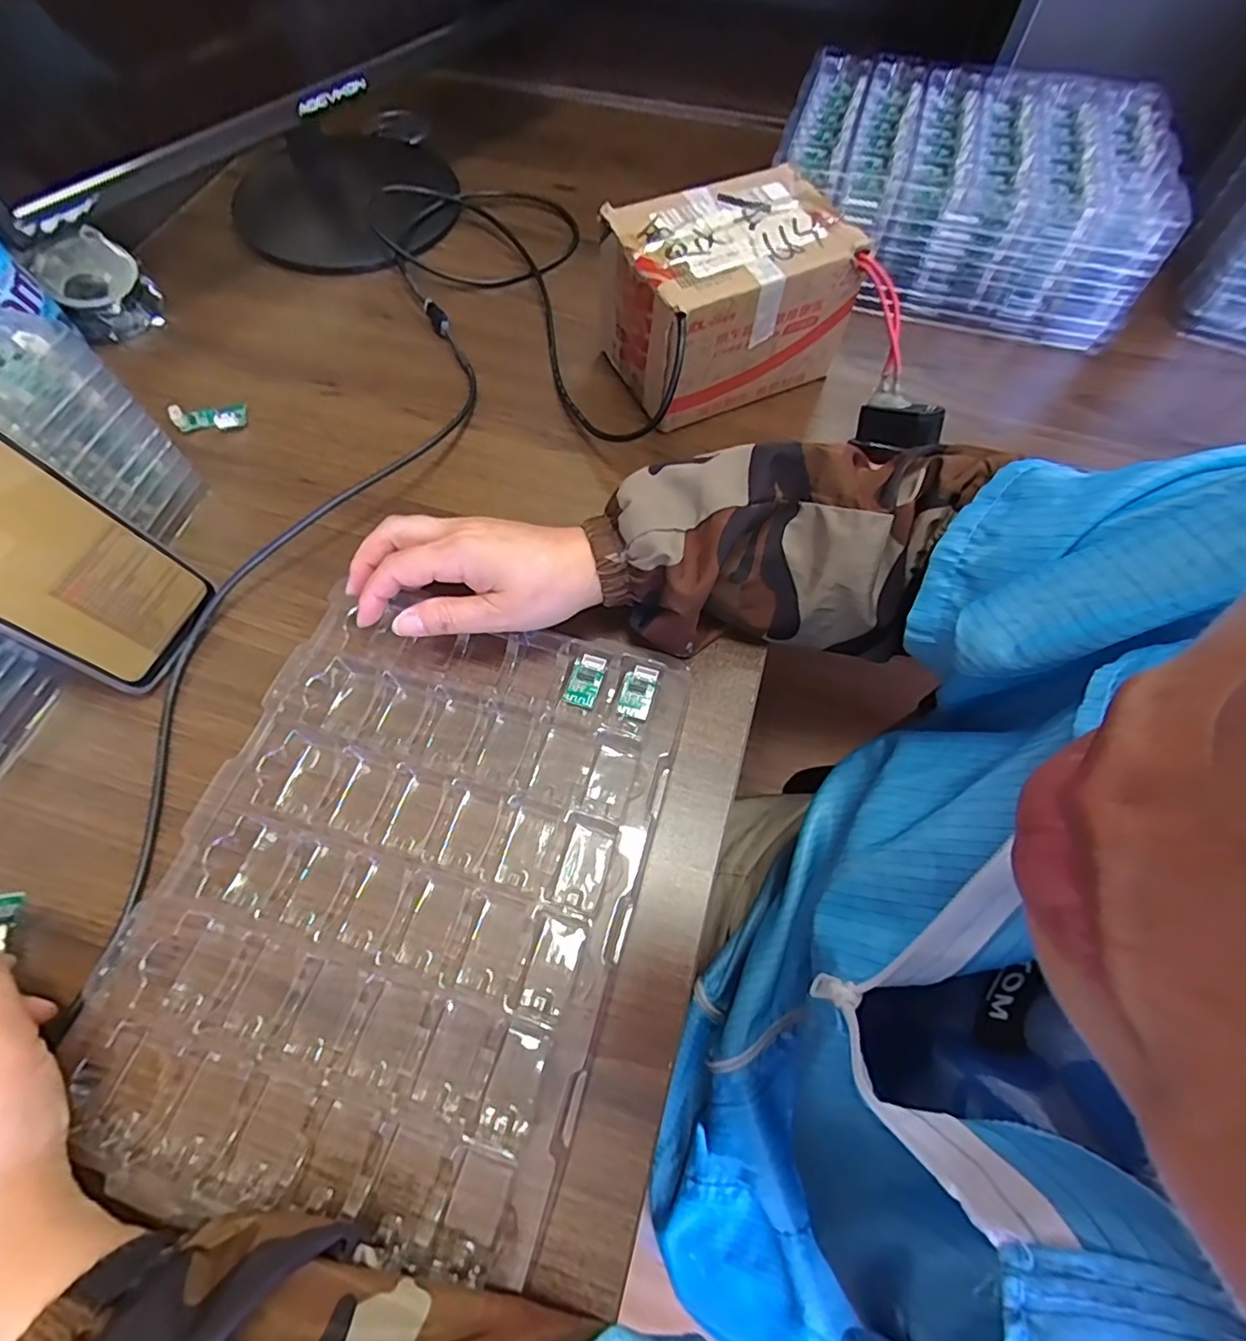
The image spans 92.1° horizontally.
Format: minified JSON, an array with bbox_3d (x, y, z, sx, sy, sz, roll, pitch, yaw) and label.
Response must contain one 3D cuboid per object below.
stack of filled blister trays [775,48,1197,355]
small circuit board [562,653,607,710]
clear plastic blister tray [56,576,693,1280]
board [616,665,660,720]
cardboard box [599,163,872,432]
[{"bbox_3d":[0.262,-0.381,0.493,0.268,0.103,0.212,12,64,5],"label":"stack of filled blister trays"},{"bbox_3d":[-0.021,0.006,0.334,0.018,0.004,0.029,19,84,6],"label":"small circuit board"},{"bbox_3d":[-0.103,0.090,0.286,0.215,0.023,0.261,14,64,5],"label":"clear plastic blister tray"},{"bbox_3d":[0.008,0.012,0.330,0.018,0.004,0.028,13,83,12],"label":"board"},{"bbox_3d":[0.066,-0.250,0.415,0.151,0.095,0.109,-25,67,-13],"label":"cardboard box"}]

